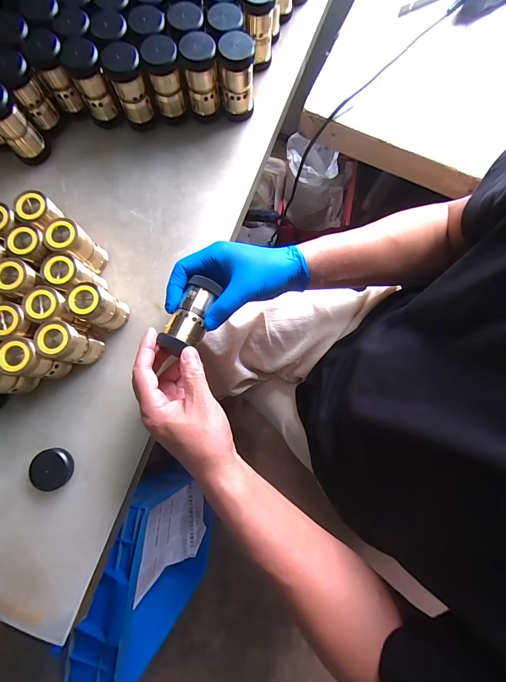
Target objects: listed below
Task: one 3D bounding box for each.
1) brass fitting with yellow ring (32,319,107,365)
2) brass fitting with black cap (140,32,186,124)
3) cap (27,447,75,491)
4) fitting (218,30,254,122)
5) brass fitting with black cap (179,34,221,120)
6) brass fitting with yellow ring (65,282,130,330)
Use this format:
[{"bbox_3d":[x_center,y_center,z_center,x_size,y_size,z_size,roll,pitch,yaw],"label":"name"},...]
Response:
[{"bbox_3d":[-0.206,0.005,0.354,0.038,0.080,0.037,16,80,2],"label":"brass fitting with yellow ring"},{"bbox_3d":[-0.111,-0.332,0.401,0.042,0.091,0.041,-11,80,-3],"label":"brass fitting with black cap"},{"bbox_3d":[-0.230,0.146,0.350,0.043,0.014,0.042,0,79,-1],"label":"cap"},{"bbox_3d":[-0.020,-0.336,0.397,0.040,0.082,0.037,-3,80,-1],"label":"fitting"},{"bbox_3d":[-0.065,-0.338,0.395,0.042,0.079,0.042,-1,79,-1],"label":"brass fitting with black cap"},{"bbox_3d":[-0.179,-0.039,0.357,0.043,0.071,0.039,21,80,3],"label":"brass fitting with yellow ring"}]

